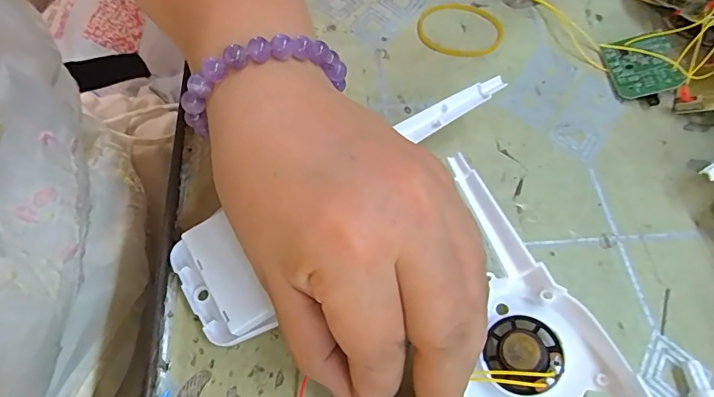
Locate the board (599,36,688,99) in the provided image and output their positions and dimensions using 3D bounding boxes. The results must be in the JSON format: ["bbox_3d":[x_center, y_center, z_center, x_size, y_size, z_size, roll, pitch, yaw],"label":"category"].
[{"bbox_3d":[0.159,-0.073,0.253,0.034,0.008,0.043,-13,60,22],"label":"board"}]

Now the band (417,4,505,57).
[{"bbox_3d":[0.062,-0.102,0.269,0.051,0.004,0.046,8,61,3],"label":"band"}]

